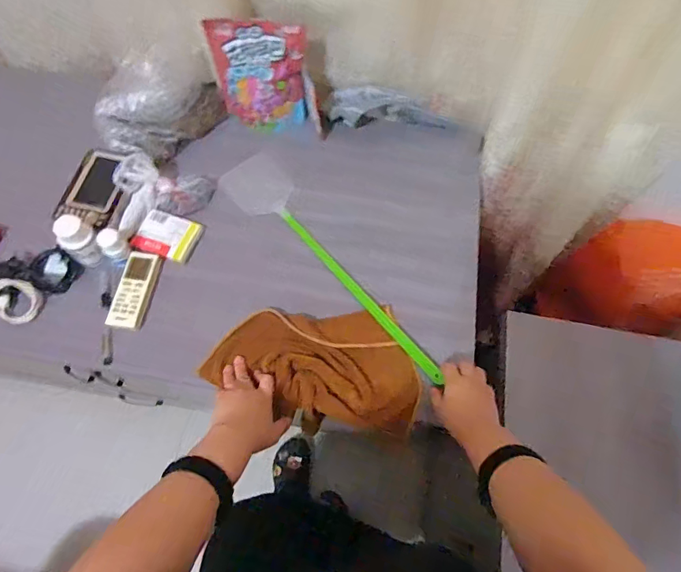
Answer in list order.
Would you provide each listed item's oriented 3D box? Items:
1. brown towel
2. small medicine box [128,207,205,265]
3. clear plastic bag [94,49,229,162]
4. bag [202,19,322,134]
[{"bbox_3d":[-0.043,0.120,0.655,0.297,0.022,0.174,0,66,-3],"label":"brown towel"},{"bbox_3d":[-0.278,-0.082,0.733,0.092,0.023,0.076,17,66,5],"label":"small medicine box"},{"bbox_3d":[-0.298,-0.305,0.751,0.210,0.146,0.078,-37,72,-17],"label":"clear plastic bag"},{"bbox_3d":[-0.124,-0.343,0.760,0.167,0.179,0.059,-4,66,-5],"label":"bag"}]

